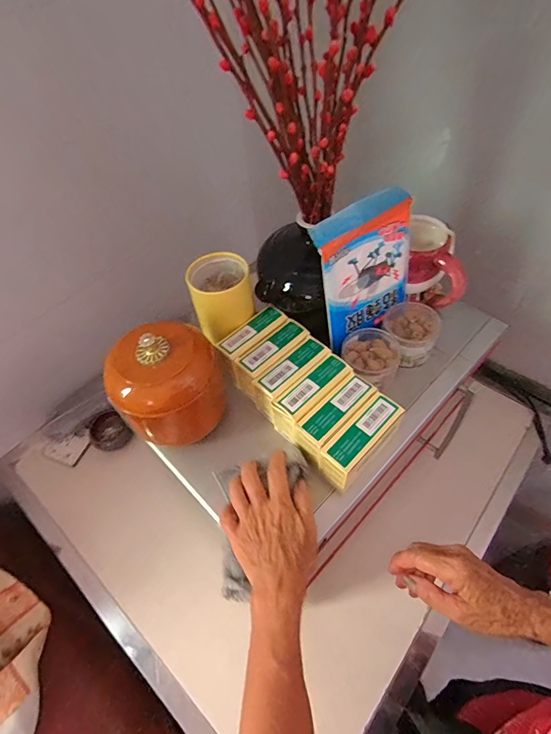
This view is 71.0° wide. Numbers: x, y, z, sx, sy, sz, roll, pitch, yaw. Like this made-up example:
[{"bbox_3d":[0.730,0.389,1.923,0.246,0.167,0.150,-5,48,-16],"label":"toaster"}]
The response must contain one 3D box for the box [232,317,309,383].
[{"bbox_3d":[-0.005,-0.008,0.527,0.042,0.069,0.110,36,65,26],"label":"box"}]

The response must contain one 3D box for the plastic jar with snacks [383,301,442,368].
[{"bbox_3d":[0.190,-0.046,0.549,0.073,0.055,0.077,-2,54,3],"label":"plastic jar with snacks"}]

